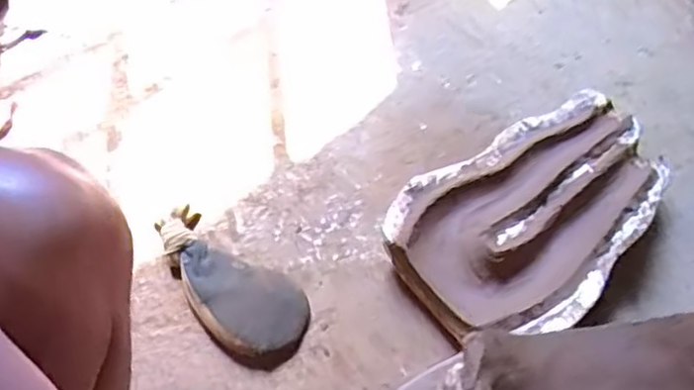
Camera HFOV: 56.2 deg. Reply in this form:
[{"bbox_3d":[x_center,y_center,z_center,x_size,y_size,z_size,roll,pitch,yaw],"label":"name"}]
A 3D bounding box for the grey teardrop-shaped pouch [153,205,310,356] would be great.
[{"bbox_3d":[-0.145,0.107,0.768,0.204,0.041,0.097,34,70,14],"label":"grey teardrop-shaped pouch"}]

